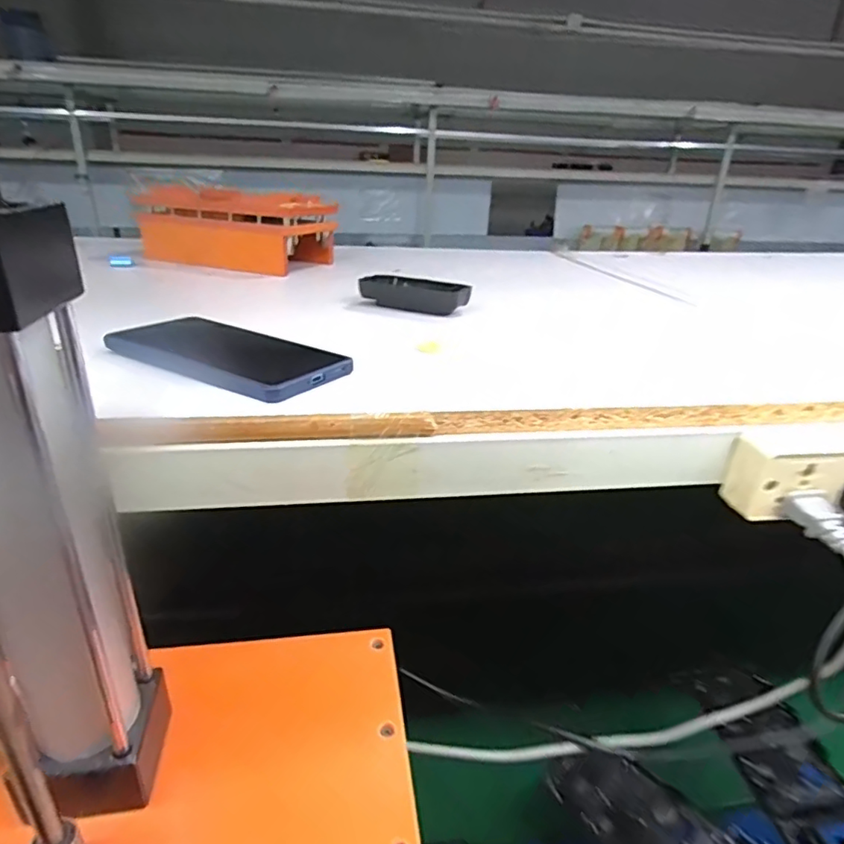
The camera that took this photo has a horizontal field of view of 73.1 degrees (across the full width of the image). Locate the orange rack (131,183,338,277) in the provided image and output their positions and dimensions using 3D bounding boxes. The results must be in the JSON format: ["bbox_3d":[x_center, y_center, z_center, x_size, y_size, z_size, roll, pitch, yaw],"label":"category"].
[{"bbox_3d":[-0.253,-0.265,0.778,0.234,0.081,0.137,13,27,21],"label":"orange rack"}]

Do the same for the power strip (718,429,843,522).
[{"bbox_3d":[0.284,0.027,0.369,0.167,0.054,0.033,-2,25,-10],"label":"power strip"}]

